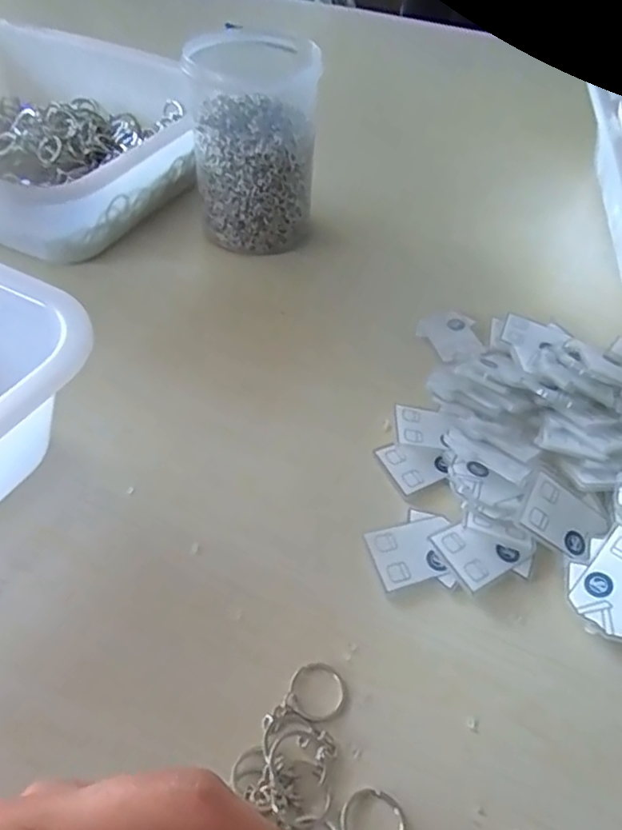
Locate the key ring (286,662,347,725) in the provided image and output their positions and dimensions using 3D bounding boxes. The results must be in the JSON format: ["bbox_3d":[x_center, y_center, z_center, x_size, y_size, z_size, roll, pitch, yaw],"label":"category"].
[{"bbox_3d":[0.003,0.121,0.275,0.025,0.004,0.026,2,47,-2],"label":"key ring"}]

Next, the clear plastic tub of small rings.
[{"bbox_3d":[-0.041,-0.202,0.474,0.088,0.135,0.082,0,47,-3],"label":"clear plastic tub of small rings"}]

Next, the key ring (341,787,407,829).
[{"bbox_3d":[0.025,0.157,0.244,0.025,0.005,0.022,16,51,10],"label":"key ring"}]

